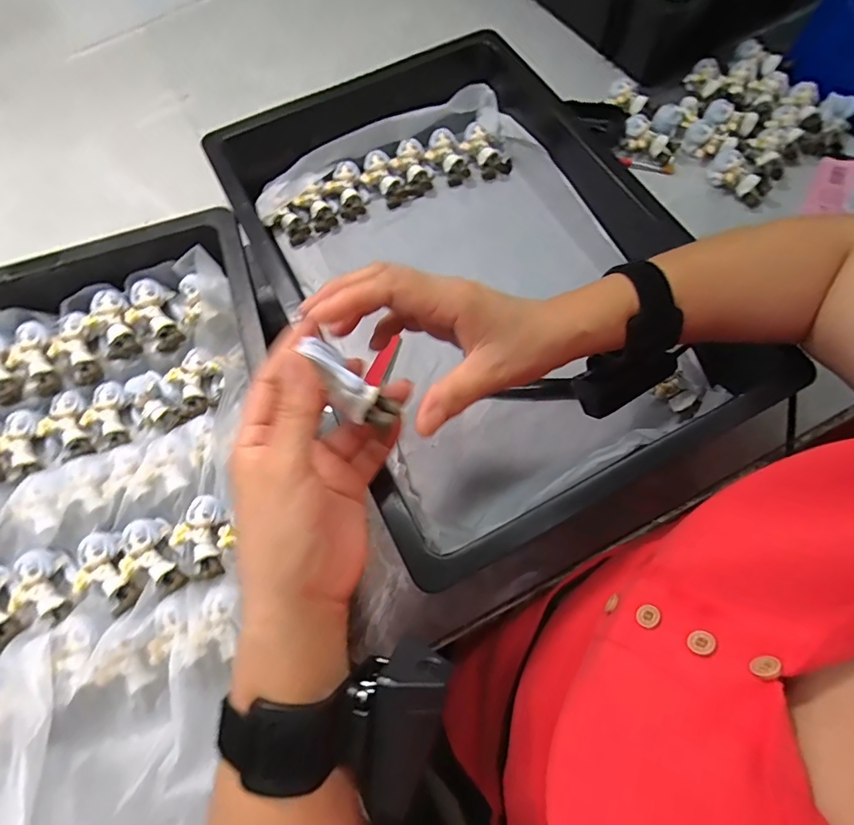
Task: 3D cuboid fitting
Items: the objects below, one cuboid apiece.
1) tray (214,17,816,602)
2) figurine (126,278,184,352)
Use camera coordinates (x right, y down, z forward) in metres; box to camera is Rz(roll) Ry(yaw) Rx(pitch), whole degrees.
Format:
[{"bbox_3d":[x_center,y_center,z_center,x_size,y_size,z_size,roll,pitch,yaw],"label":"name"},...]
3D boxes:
[{"bbox_3d":[0.023,-0.140,0.434,0.311,0.102,0.493,-27,71,-8],"label":"tray"},{"bbox_3d":[-0.242,-0.084,0.421,0.037,0.022,0.062,-19,95,-8],"label":"figurine"}]

